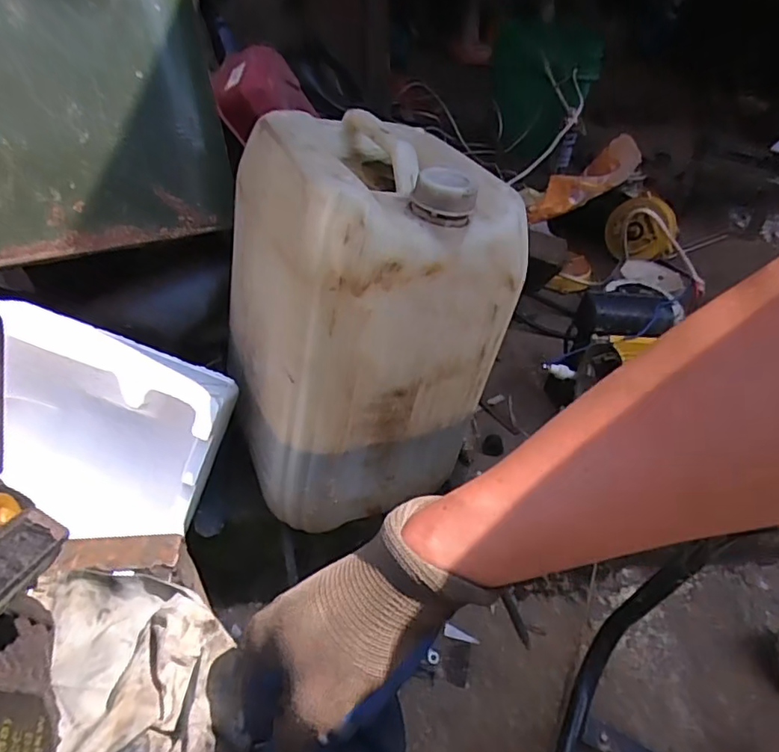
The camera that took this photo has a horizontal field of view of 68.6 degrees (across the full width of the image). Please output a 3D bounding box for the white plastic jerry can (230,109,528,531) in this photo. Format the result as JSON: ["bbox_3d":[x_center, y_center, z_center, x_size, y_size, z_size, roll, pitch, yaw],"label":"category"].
[{"bbox_3d":[-0.035,-0.058,0.599,0.229,0.344,0.234,-7,38,-19],"label":"white plastic jerry can"}]

